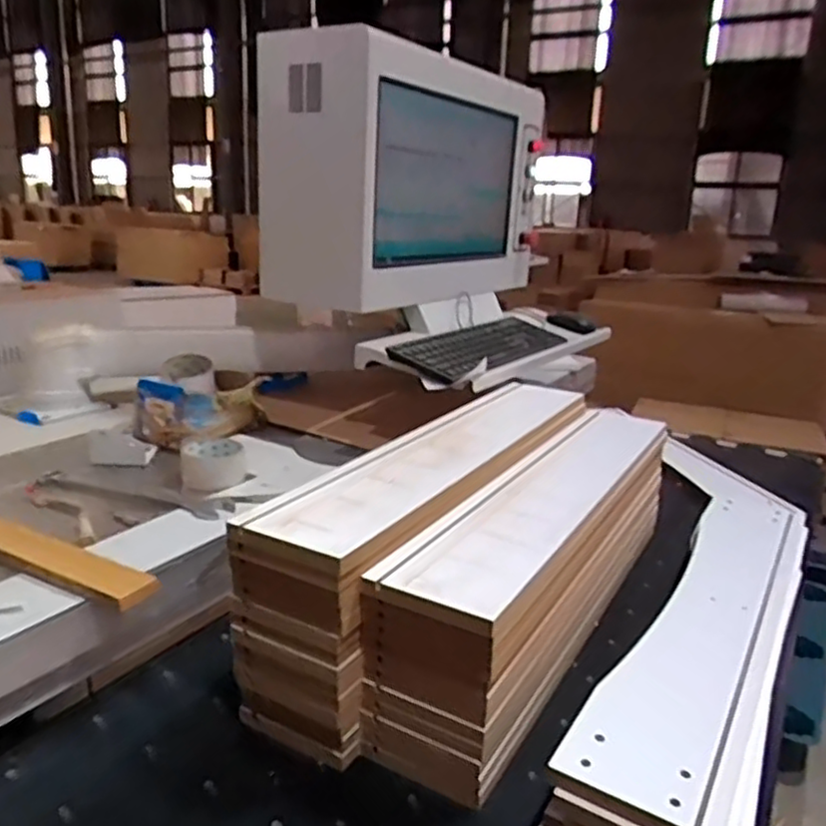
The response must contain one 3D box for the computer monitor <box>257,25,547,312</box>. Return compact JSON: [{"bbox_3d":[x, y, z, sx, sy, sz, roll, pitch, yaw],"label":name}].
[{"bbox_3d":[0.008,-0.411,1.289,0.243,0.366,0.558,15,20,38],"label":"computer monitor"}]

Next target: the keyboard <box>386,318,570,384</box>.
[{"bbox_3d":[0.124,-0.111,1.193,0.165,0.034,0.405,16,21,41],"label":"keyboard"}]

